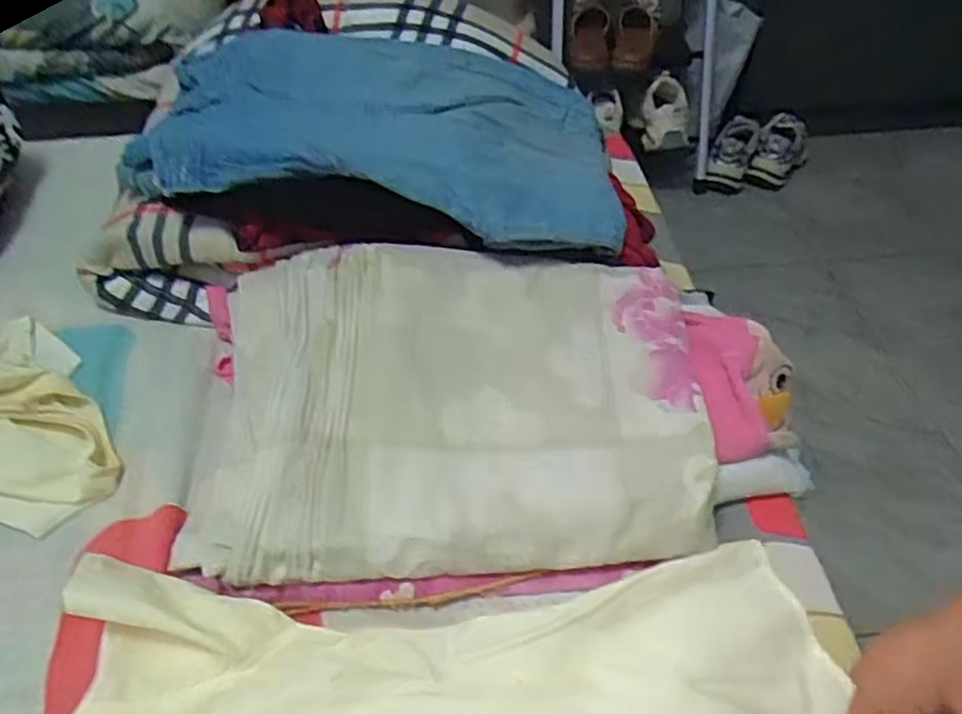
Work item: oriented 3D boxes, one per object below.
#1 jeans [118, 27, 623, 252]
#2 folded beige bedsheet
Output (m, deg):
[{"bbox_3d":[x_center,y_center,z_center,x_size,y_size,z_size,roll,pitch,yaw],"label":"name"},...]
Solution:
[{"bbox_3d":[-0.099,-0.233,0.723,0.465,0.110,0.300,7,47,7],"label":"jeans"},{"bbox_3d":[-0.029,0.031,0.571,0.404,0.040,0.289,-1,61,-2],"label":"folded beige bedsheet"}]

